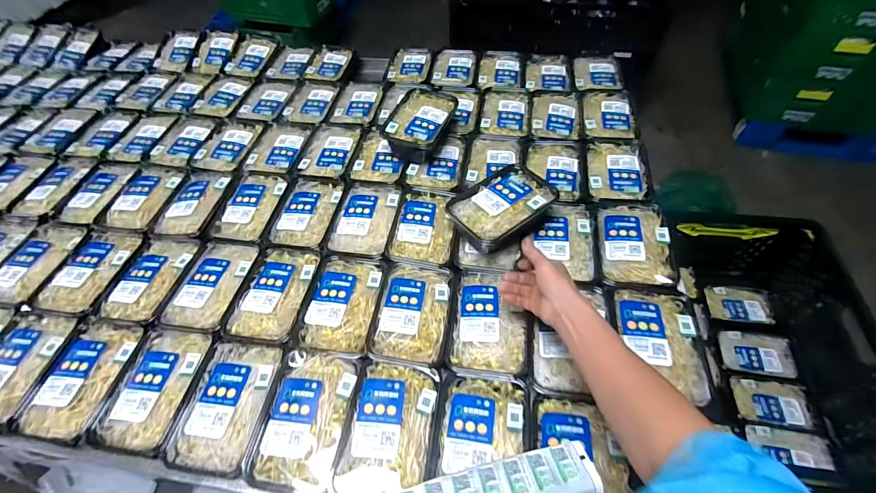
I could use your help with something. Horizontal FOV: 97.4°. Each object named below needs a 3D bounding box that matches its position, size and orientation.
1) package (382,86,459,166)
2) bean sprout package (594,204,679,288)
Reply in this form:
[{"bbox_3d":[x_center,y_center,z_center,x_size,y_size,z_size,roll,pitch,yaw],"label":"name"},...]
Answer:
[{"bbox_3d":[-0.032,-0.263,0.846,0.127,0.073,0.177,14,56,13],"label":"package"},{"bbox_3d":[0.341,-0.009,0.673,0.112,0.033,0.179,5,54,7],"label":"bean sprout package"}]

